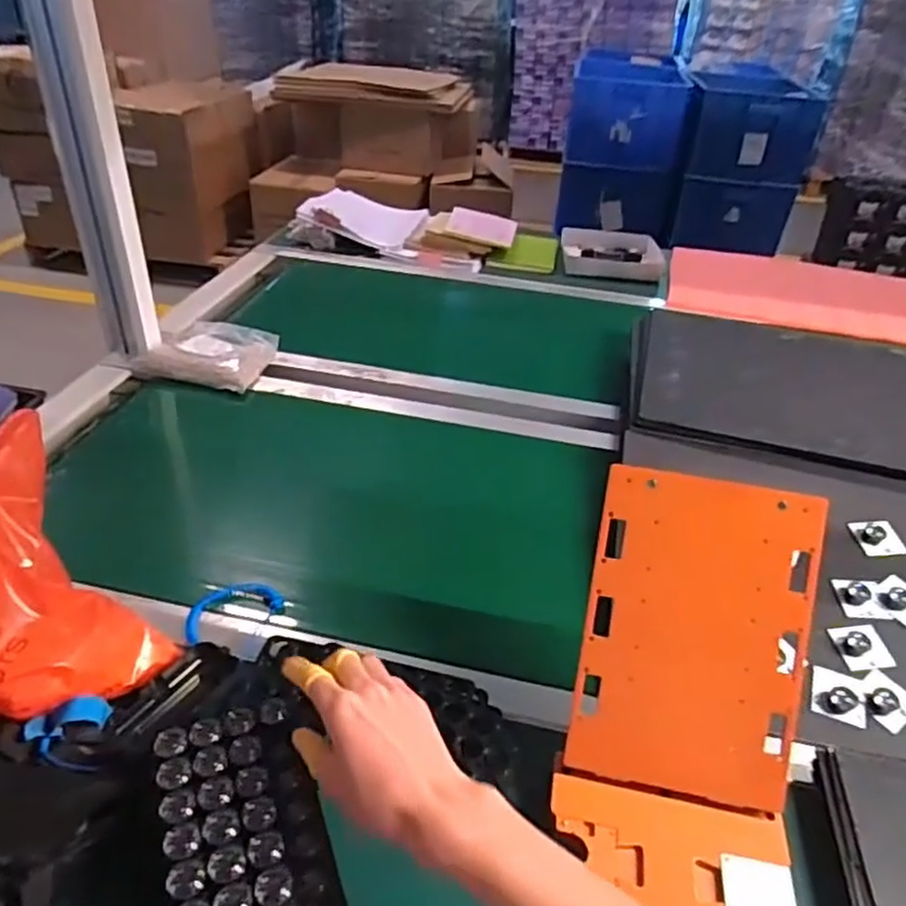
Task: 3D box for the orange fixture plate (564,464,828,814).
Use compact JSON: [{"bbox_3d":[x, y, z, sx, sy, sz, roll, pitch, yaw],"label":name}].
[{"bbox_3d":[0.187,0.139,0.537,0.161,0.238,0.012,9,0,10],"label":"orange fixture plate"}]

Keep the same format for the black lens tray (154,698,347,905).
[{"bbox_3d":[-0.126,0.254,0.435,0.097,0.026,0.204,-11,42,-19],"label":"black lens tray"}]

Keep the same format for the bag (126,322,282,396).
[{"bbox_3d":[-0.385,-0.161,1.093,0.191,0.044,0.149,13,37,13],"label":"bag"}]

